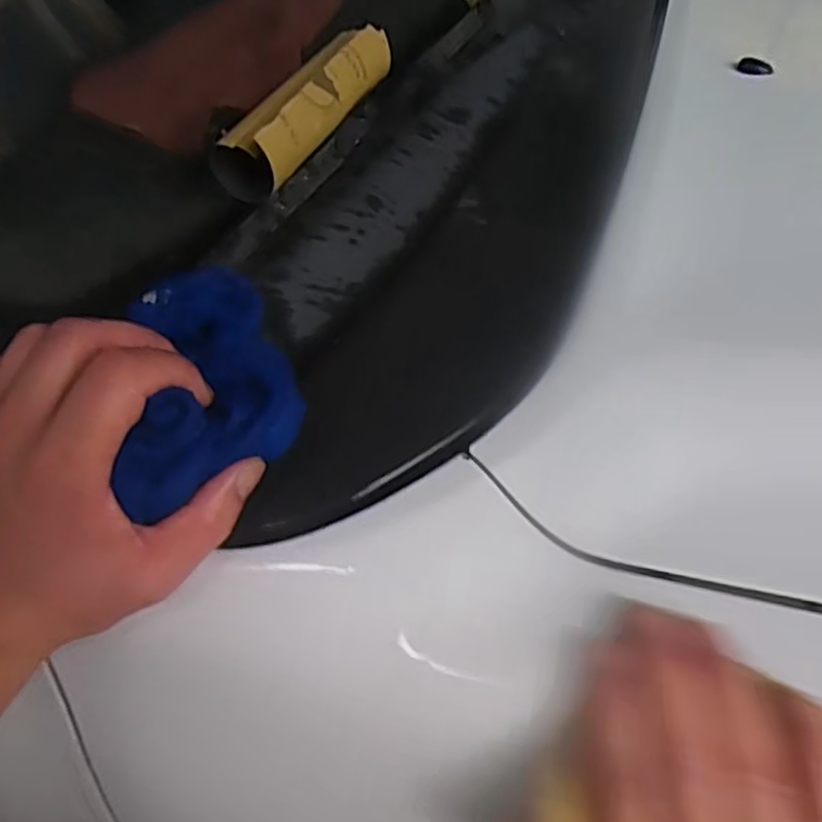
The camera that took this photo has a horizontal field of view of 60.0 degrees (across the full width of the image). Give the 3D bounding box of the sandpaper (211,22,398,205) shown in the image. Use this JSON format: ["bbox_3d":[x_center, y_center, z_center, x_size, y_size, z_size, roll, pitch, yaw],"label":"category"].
[{"bbox_3d":[-0.058,-0.181,0.421,0.034,0.042,0.151,18,50,24],"label":"sandpaper"}]

